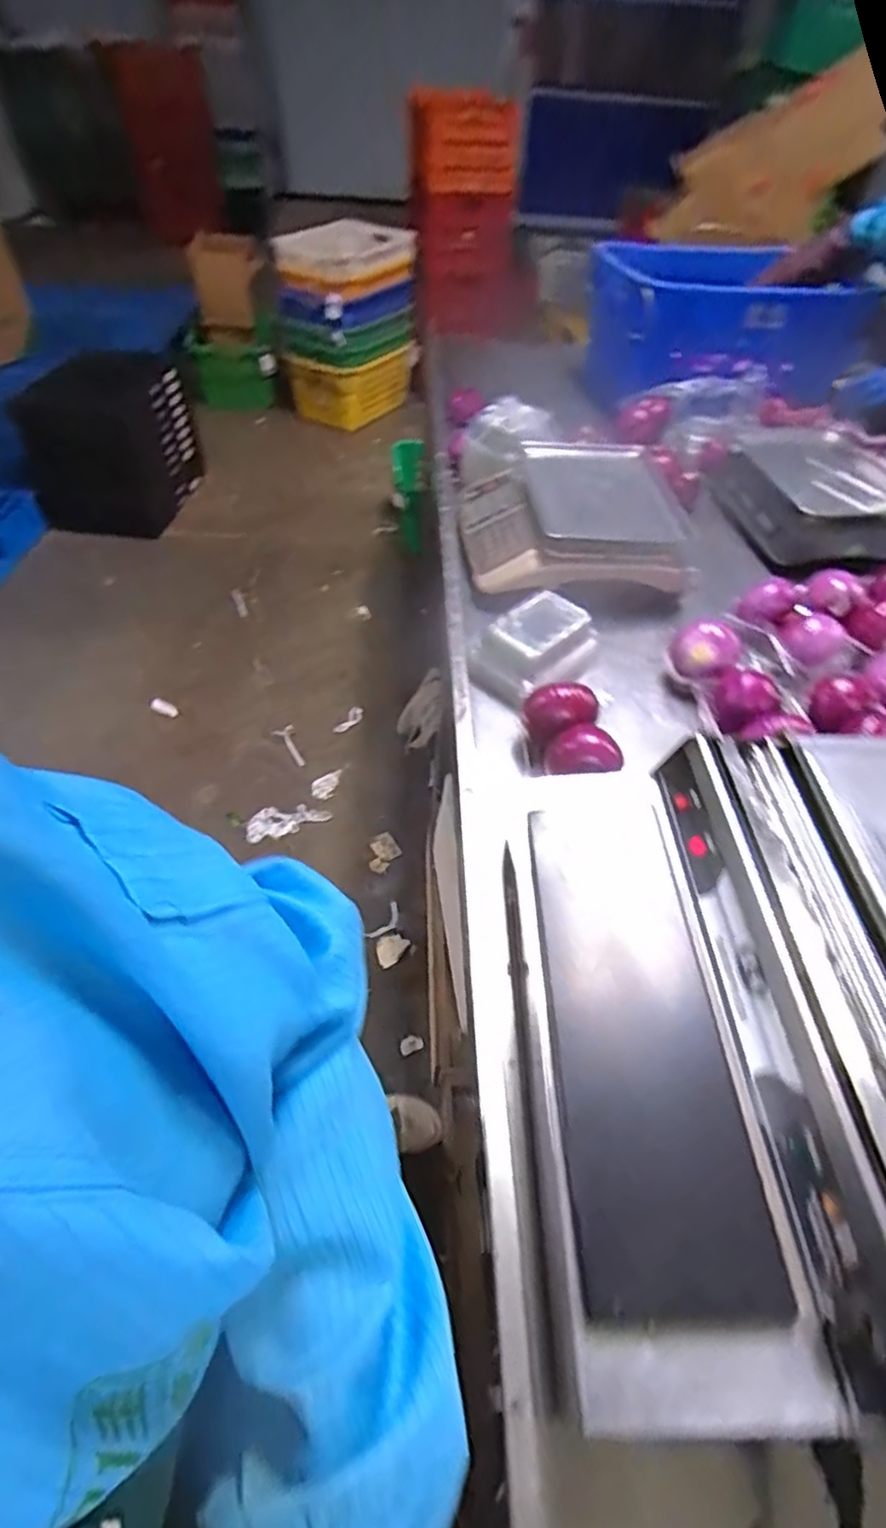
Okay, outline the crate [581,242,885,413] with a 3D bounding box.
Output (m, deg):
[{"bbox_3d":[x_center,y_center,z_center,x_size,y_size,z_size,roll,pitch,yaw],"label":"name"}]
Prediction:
[{"bbox_3d":[0.603,-1.003,1.508,0.544,0.253,0.379,-2,49,-6],"label":"crate"}]

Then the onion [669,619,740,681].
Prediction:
[{"bbox_3d":[0.369,-0.157,0.914,0.090,0.071,0.068,22,51,15],"label":"onion"}]

